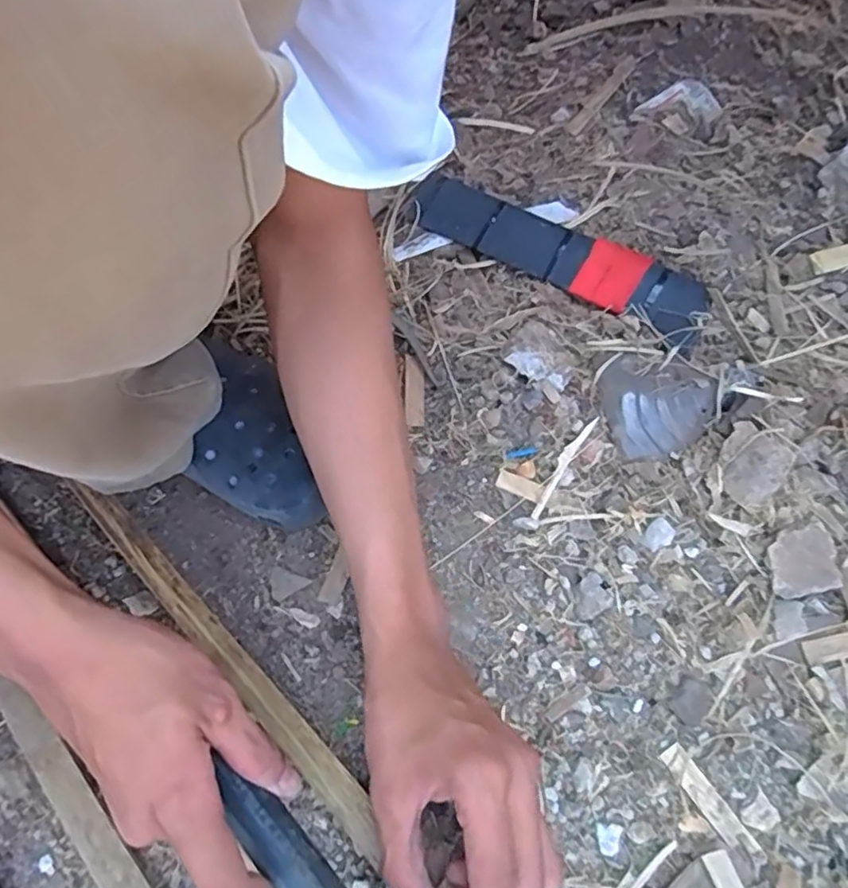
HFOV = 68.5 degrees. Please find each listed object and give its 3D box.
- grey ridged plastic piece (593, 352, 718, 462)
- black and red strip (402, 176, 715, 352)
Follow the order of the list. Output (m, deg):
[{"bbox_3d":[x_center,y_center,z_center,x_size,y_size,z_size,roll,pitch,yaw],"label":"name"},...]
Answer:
[{"bbox_3d":[0.178,-0.037,0.486,0.078,0.022,0.087,-22,60,-9],"label":"grey ridged plastic piece"},{"bbox_3d":[0.112,-0.174,0.572,0.303,0.035,0.064,34,67,23],"label":"black and red strip"}]

